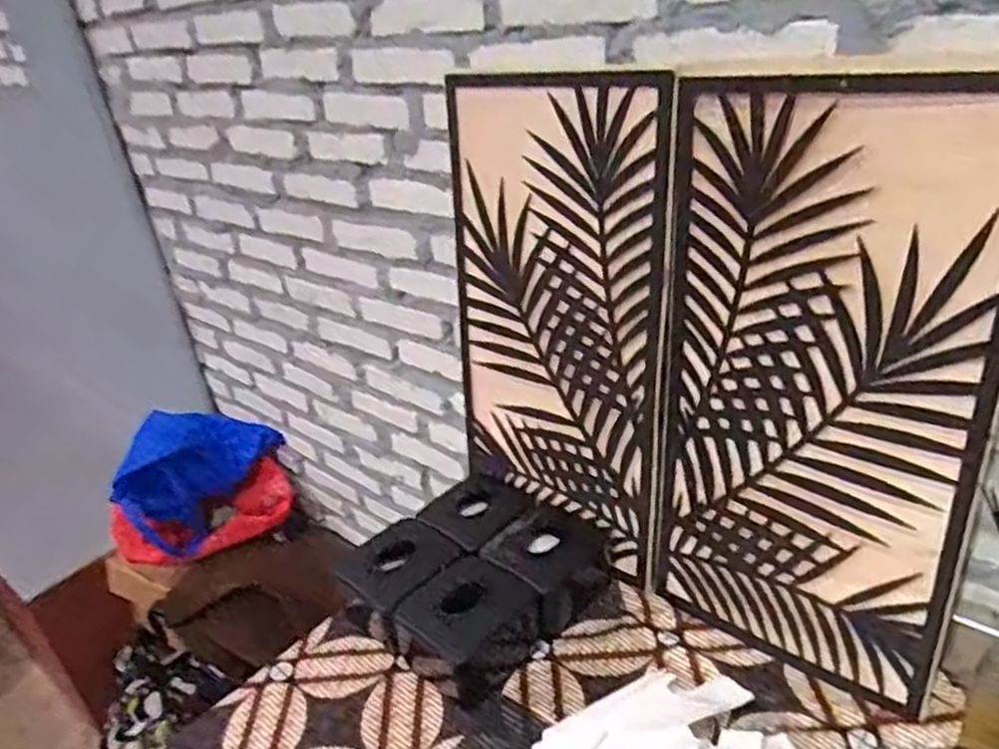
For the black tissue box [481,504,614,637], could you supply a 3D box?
[{"bbox_3d":[0.063,0.236,0.936,0.123,0.073,0.116,-27,33,-36],"label":"black tissue box"}]

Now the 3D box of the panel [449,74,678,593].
[{"bbox_3d":[0.065,-0.063,0.900,0.297,0.539,0.020,18,30,39],"label":"panel"}]

